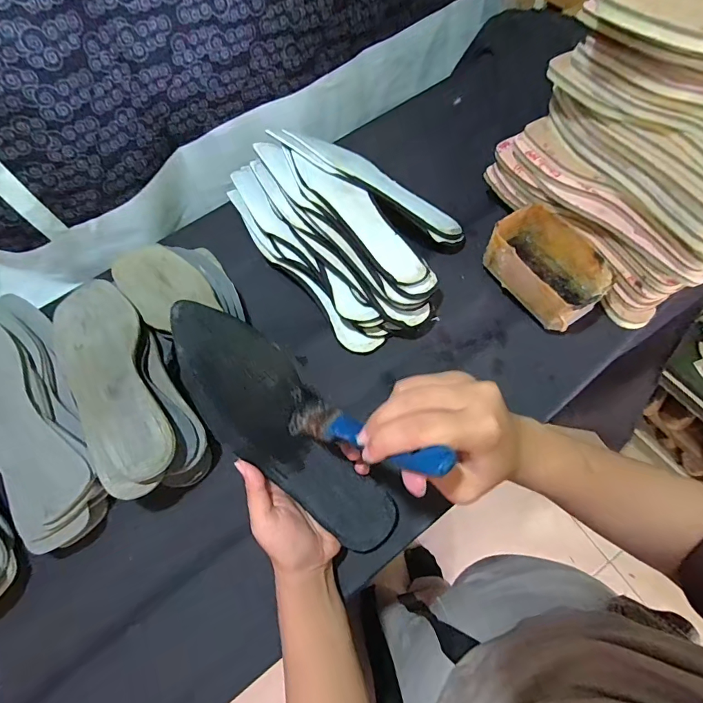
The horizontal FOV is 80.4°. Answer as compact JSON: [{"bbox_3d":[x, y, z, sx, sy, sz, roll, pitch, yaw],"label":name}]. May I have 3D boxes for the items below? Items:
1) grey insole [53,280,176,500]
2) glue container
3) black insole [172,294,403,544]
[{"bbox_3d":[-0.235,0.021,0.403,0.079,0.022,0.244,-31,61,-8],"label":"grey insole"},{"bbox_3d":[0.208,-0.089,0.456,0.073,0.066,0.127,-30,67,-10],"label":"glue container"},{"bbox_3d":[-0.052,0.069,0.340,0.074,0.008,0.252,-41,105,-15],"label":"black insole"}]

